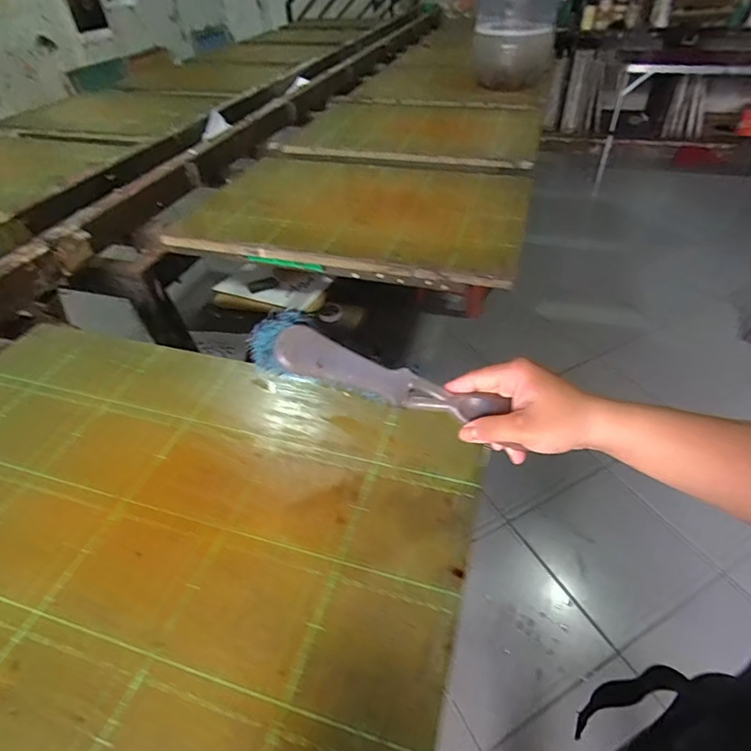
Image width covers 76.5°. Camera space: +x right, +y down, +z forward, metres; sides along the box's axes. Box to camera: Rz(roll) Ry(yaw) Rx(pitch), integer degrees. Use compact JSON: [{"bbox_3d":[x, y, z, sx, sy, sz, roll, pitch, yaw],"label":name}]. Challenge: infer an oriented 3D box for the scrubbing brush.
[{"bbox_3d":[-0.002,-0.005,0.406,0.212,0.041,0.062,19,44,0],"label":"scrubbing brush"}]

